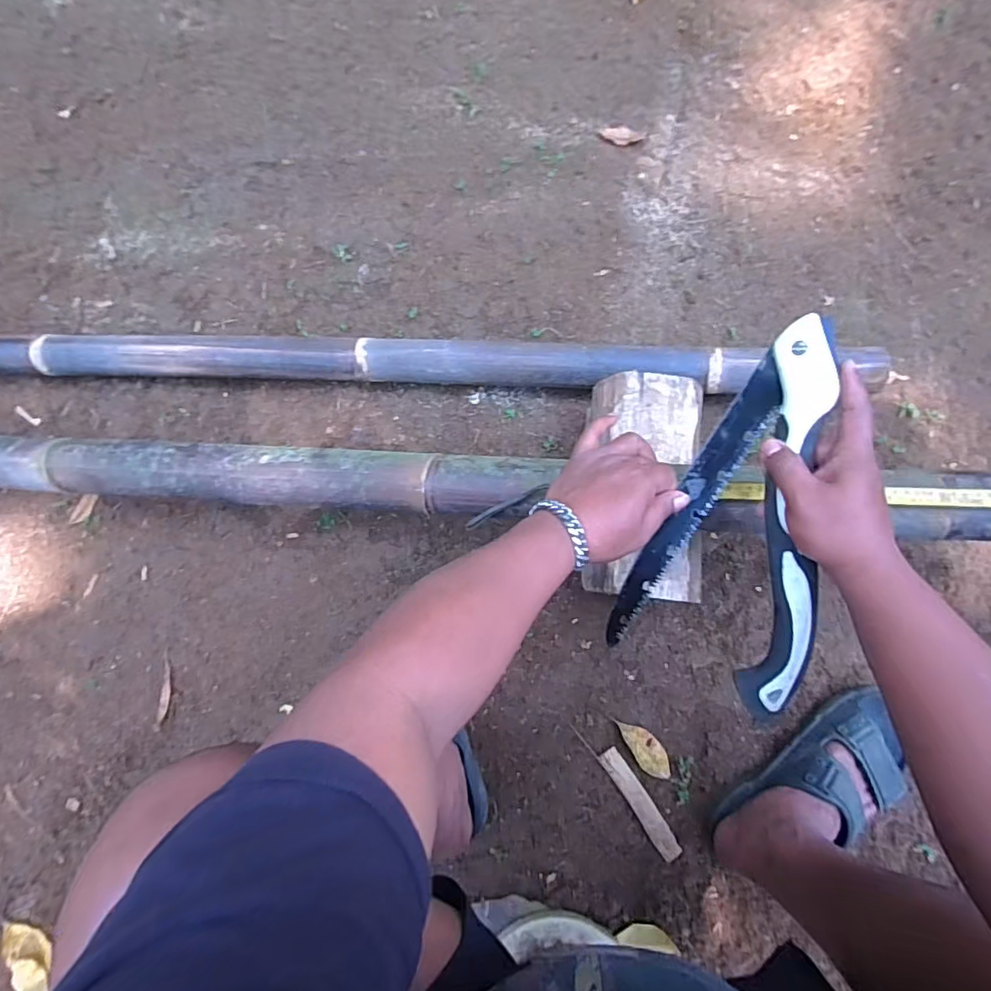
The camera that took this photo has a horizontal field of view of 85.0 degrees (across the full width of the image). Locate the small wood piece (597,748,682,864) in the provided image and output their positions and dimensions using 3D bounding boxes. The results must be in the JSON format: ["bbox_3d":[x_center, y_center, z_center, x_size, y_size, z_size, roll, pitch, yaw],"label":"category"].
[{"bbox_3d":[0.183,0.389,0.683,0.028,0.004,0.143,-34,79,1],"label":"small wood piece"}]

